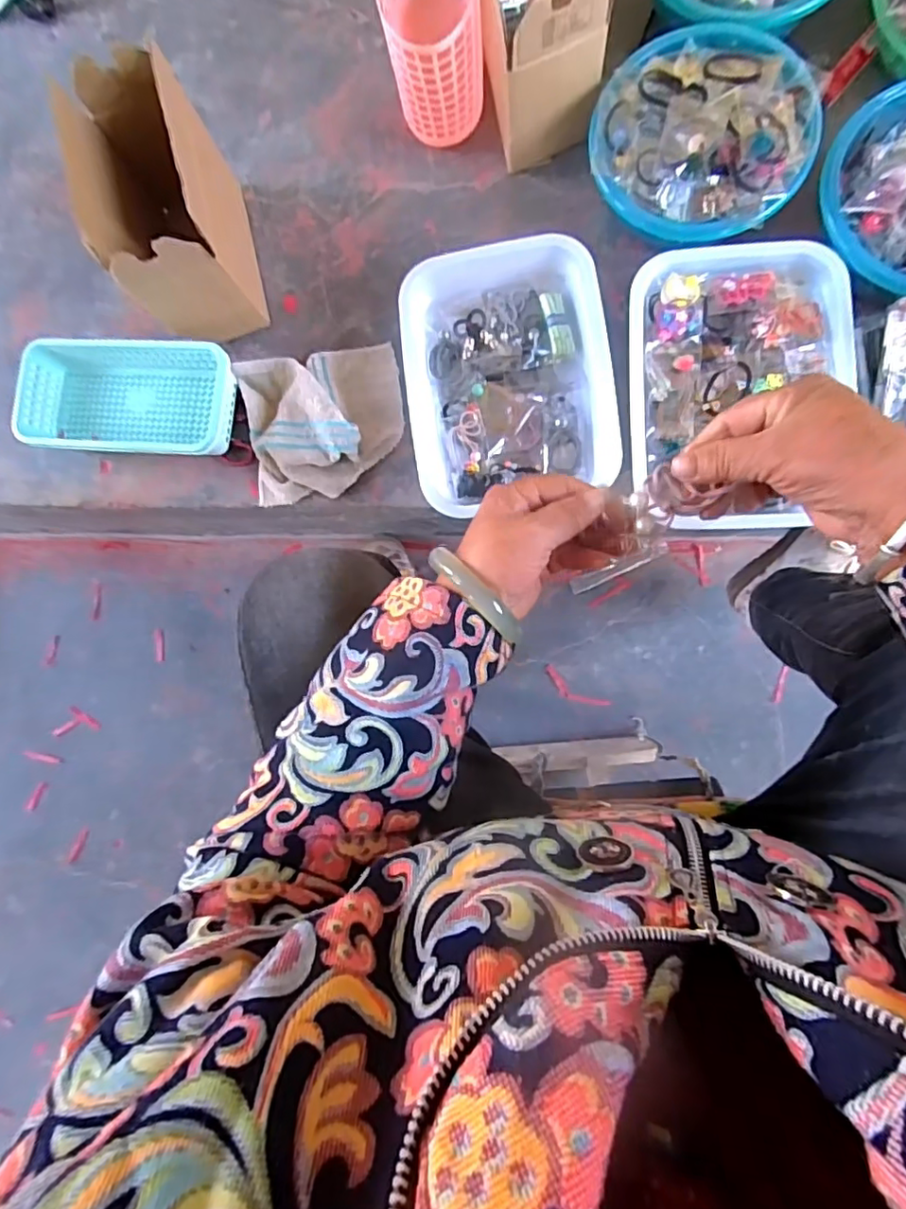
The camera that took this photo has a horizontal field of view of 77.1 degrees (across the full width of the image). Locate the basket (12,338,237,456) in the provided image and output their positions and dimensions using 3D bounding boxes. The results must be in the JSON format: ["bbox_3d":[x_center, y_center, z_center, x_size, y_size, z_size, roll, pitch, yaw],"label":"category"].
[{"bbox_3d":[-0.387,-0.248,0.685,0.254,0.062,0.139,7,84,7],"label":"basket"}]

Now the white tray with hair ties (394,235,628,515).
[{"bbox_3d":[0.059,-0.248,0.630,0.215,0.063,0.283,-9,83,5],"label":"white tray with hair ties"}]

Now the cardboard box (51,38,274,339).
[{"bbox_3d":[-0.299,-0.418,0.616,0.111,0.174,0.218,-15,82,4],"label":"cardboard box"}]

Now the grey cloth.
[{"bbox_3d":[-0.155,-0.222,0.665,0.184,0.046,0.172,-9,83,5],"label":"grey cloth"}]

